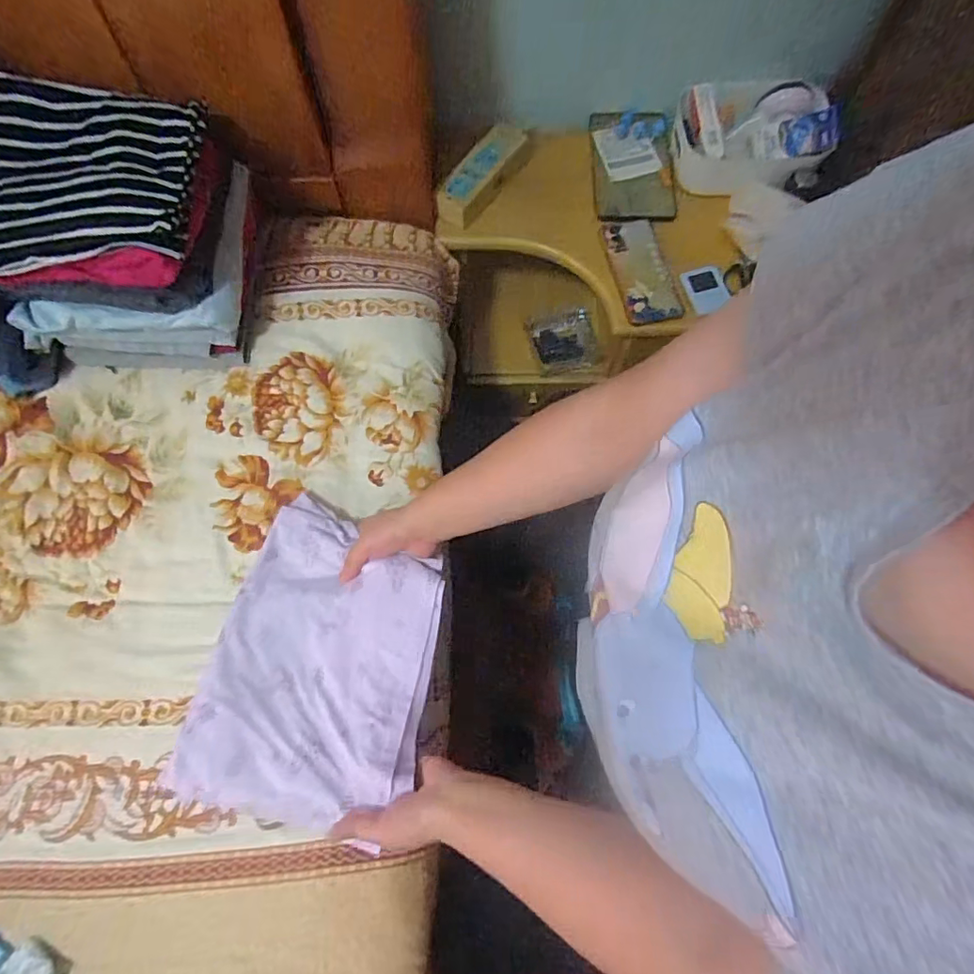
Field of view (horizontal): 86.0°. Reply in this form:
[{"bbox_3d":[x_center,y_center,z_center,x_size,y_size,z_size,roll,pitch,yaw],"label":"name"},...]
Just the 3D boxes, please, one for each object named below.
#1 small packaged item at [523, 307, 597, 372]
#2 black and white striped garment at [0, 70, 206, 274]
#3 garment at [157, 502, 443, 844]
[{"bbox_3d":[0.127,-0.243,0.862,0.103,0.016,0.104,-11,73,-3],"label":"small packaged item"},{"bbox_3d":[-0.411,-0.309,0.503,0.253,0.056,0.195,-1,72,0],"label":"black and white striped garment"},{"bbox_3d":[-0.161,0.172,0.513,0.212,0.034,0.288,16,70,4],"label":"garment"}]

